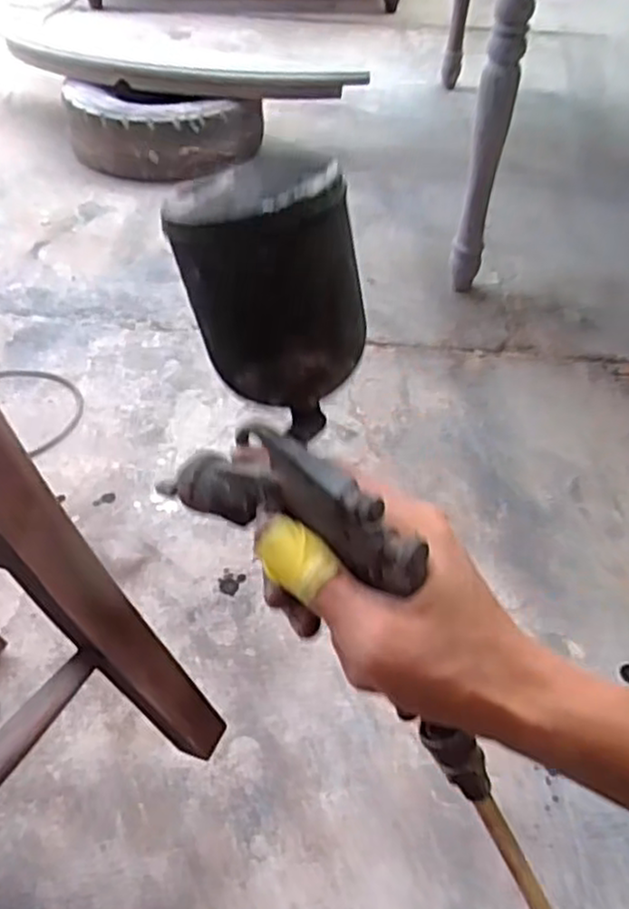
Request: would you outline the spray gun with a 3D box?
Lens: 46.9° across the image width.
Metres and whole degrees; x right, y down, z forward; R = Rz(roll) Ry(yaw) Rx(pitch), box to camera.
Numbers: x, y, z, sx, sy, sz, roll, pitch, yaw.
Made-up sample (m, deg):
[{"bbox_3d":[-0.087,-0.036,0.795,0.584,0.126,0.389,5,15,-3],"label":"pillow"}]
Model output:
[{"bbox_3d":[0.001,0.023,0.320,0.088,0.286,0.101,-19,8,-23],"label":"spray gun"}]

